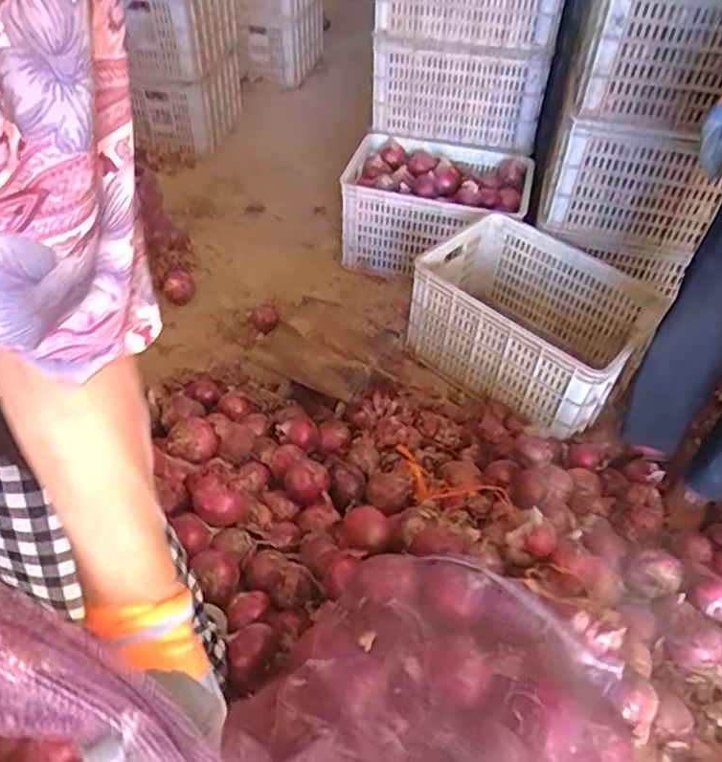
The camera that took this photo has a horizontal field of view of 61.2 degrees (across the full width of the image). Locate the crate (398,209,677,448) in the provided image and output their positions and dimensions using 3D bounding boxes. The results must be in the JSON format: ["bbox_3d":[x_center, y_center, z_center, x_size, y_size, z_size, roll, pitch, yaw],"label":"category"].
[{"bbox_3d":[0.409,-0.169,1.580,0.574,0.286,0.399,31,52,25],"label":"crate"}]

